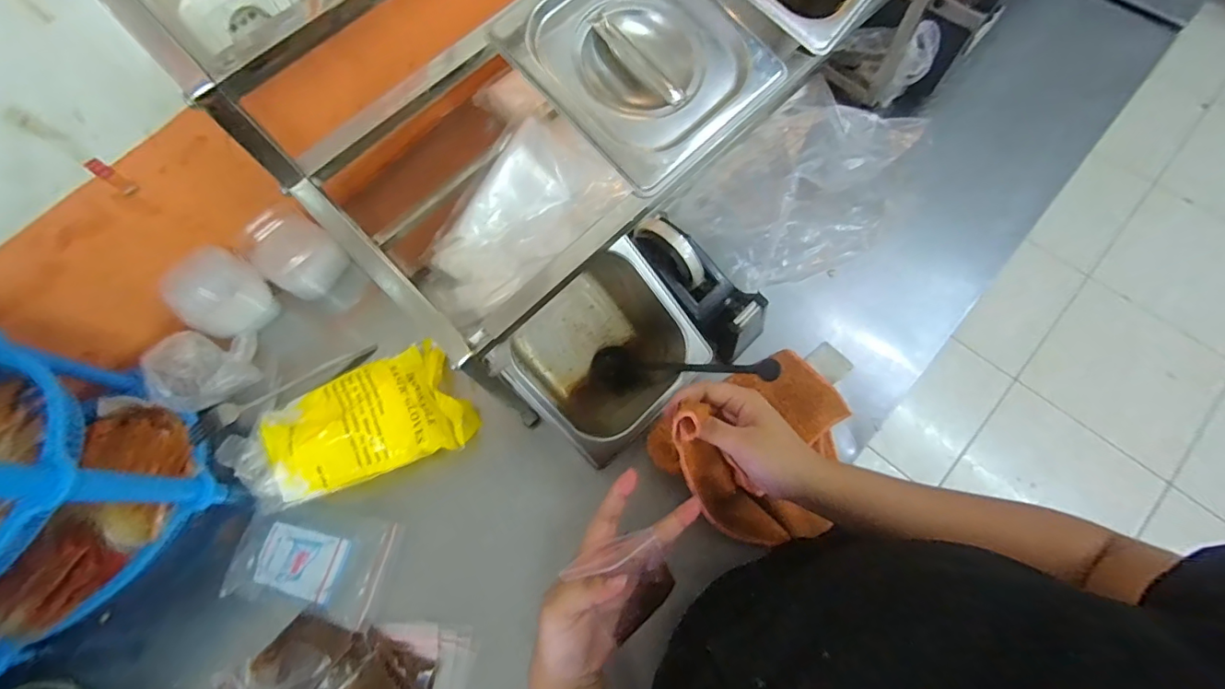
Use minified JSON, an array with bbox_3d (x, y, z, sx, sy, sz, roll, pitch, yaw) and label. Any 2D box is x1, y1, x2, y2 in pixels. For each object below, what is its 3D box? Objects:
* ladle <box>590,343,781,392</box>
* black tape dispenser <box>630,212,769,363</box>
[{"bbox_3d":[0.062,0.023,0.517,0.209,0.033,0.049,-4,71,43],"label":"ladle"},{"bbox_3d":[0.088,-0.061,0.546,0.067,0.098,0.165,-42,80,-10],"label":"black tape dispenser"}]

